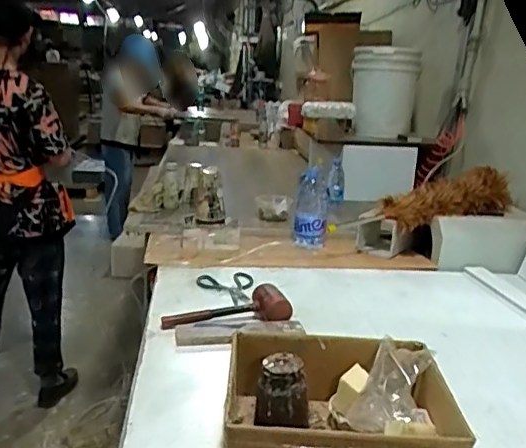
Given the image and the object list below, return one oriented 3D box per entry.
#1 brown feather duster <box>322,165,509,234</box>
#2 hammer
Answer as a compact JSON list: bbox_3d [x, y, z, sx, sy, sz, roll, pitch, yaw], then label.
[{"bbox_3d":[0.508,-0.066,1.715,0.597,0.171,0.138,-2,18,-23],"label":"brown feather duster"},{"bbox_3d":[-0.079,0.184,1.221,0.279,0.064,0.093,-1,19,-18],"label":"hammer"}]

